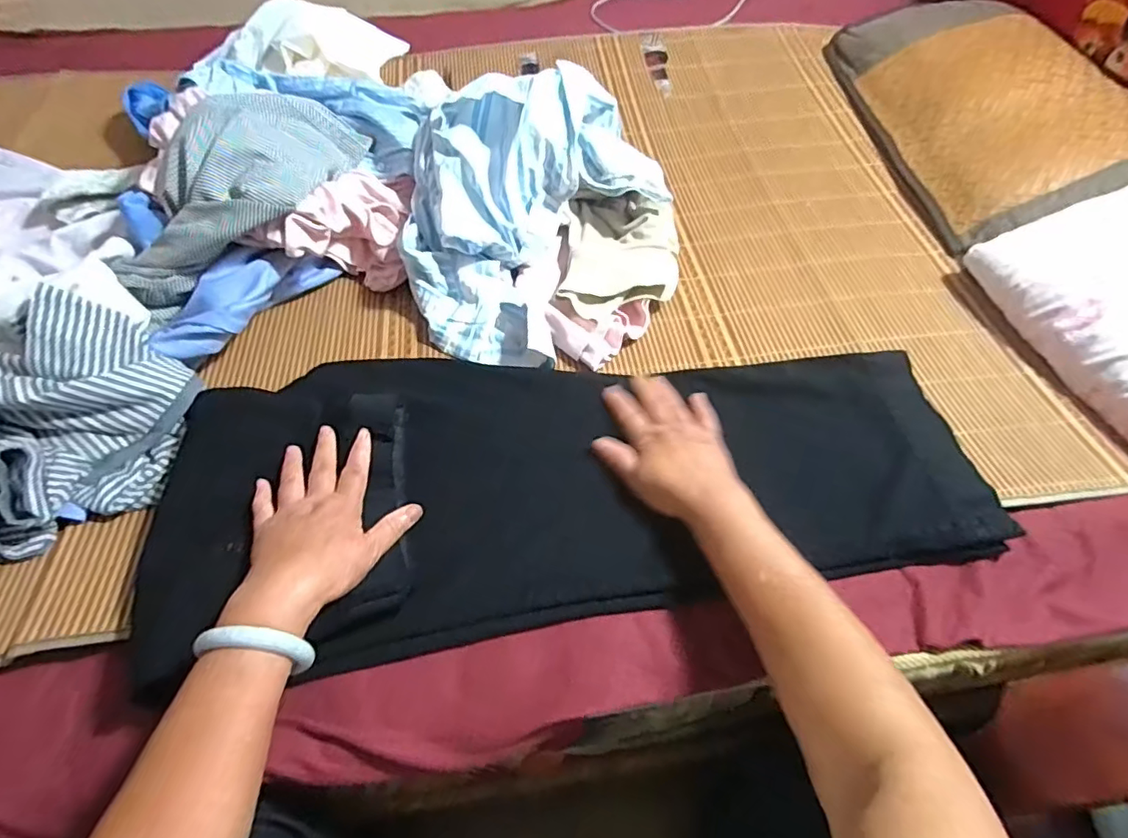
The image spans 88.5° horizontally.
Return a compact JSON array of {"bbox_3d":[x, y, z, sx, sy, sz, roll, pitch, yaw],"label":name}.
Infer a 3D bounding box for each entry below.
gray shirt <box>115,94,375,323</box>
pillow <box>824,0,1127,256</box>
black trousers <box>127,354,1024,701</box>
[{"bbox_3d":[-0.360,-0.269,0.659,0.323,0.113,0.152,-36,62,-22],"label":"gray shirt"},{"bbox_3d":[0.619,-0.473,0.863,0.281,0.103,0.539,-4,55,-2],"label":"pillow"},{"bbox_3d":[0.014,0.049,0.532,0.714,0.047,0.291,-3,55,-4],"label":"black trousers"}]

